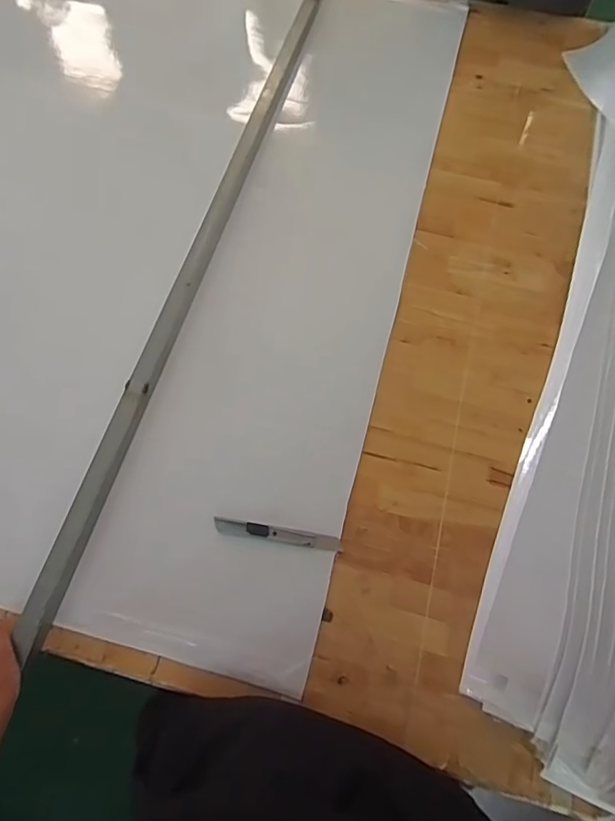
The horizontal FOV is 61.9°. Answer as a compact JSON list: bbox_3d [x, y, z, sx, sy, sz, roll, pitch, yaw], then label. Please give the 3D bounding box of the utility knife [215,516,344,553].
[{"bbox_3d":[-0.039,0.165,0.683,0.169,0.013,0.020,8,68,3],"label":"utility knife"}]

